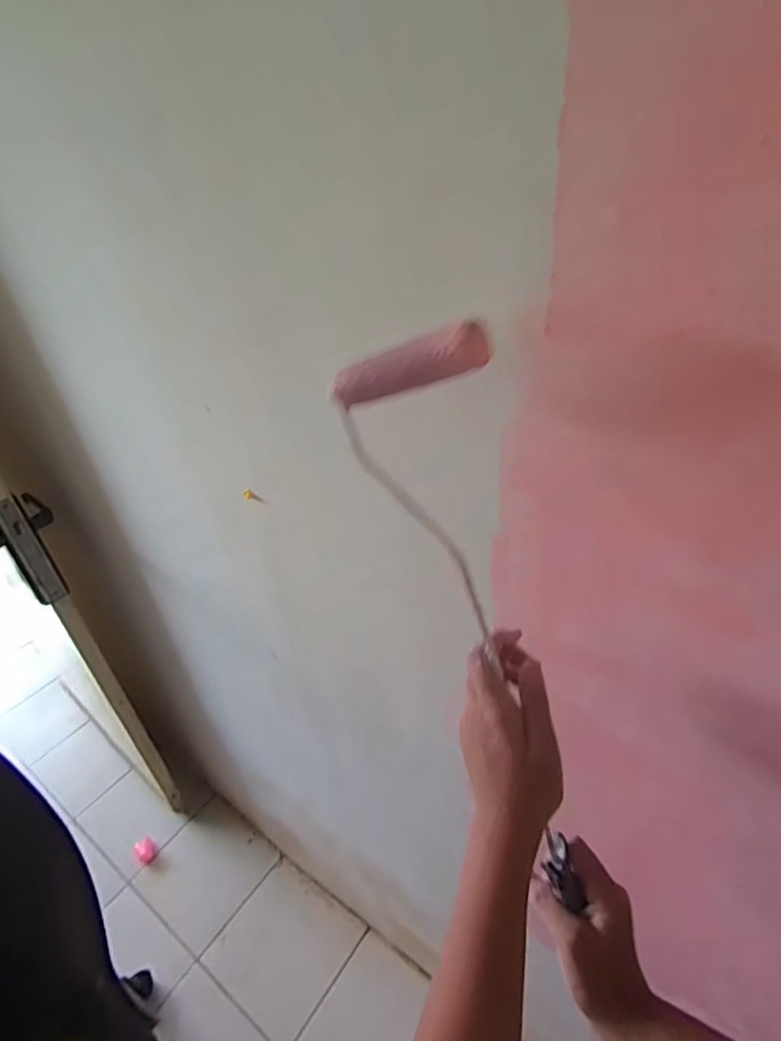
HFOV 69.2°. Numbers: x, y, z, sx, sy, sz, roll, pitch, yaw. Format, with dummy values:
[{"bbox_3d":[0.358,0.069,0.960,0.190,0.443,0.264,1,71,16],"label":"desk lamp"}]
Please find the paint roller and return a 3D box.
[{"bbox_3d":[0.073,0.095,0.416,0.057,0.447,0.108,-26,16,-25],"label":"paint roller"}]

